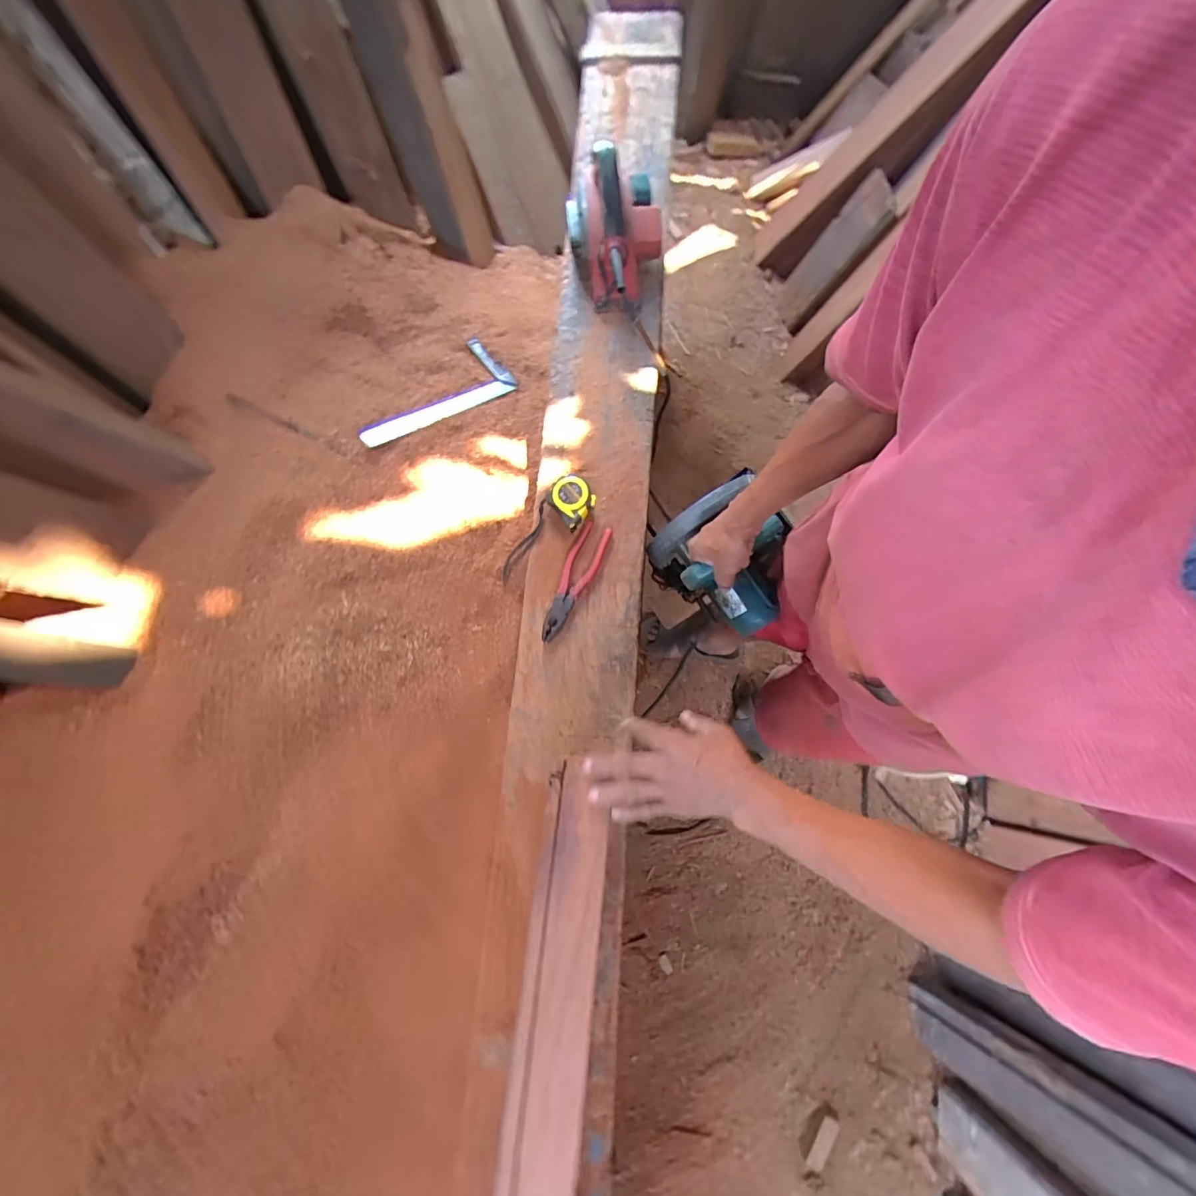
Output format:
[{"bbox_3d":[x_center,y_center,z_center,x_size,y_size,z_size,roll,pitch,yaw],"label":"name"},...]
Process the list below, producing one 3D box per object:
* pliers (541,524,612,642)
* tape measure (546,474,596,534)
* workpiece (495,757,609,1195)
[{"bbox_3d":[-0.035,-0.024,0.755,0.045,0.018,0.192,25,79,7],"label":"pliers"},{"bbox_3d":[-0.040,-0.150,0.774,0.063,0.048,0.083,-36,79,-7],"label":"tape measure"},{"bbox_3d":[-0.069,0.653,0.459,0.077,0.032,0.938,5,75,3],"label":"workpiece"}]

